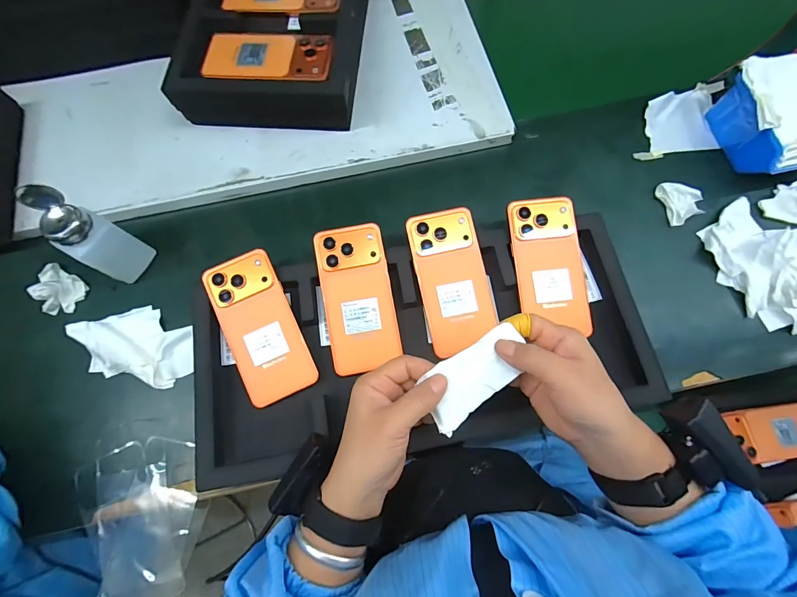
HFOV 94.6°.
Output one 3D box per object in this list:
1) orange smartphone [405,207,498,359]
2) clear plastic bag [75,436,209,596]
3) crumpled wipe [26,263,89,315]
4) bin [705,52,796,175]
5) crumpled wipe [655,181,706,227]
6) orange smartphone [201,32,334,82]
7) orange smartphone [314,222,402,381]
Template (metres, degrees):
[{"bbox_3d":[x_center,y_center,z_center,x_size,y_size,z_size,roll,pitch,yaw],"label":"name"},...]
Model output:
[{"bbox_3d":[0.061,-0.023,0.410,0.076,0.017,0.157,-12,76,-3],"label":"orange smartphone"},{"bbox_3d":[-0.258,0.230,0.380,0.114,0.018,0.156,-22,76,-6],"label":"clear plastic bag"},{"bbox_3d":[-0.415,-0.012,0.437,0.063,0.033,0.053,26,74,10],"label":"crumpled wipe"},{"bbox_3d":[0.482,-0.221,0.456,0.127,0.074,0.137,-9,71,-1],"label":"bin"},{"bbox_3d":[0.357,-0.123,0.466,0.043,0.023,0.058,-14,76,-4],"label":"crumpled wipe"},{"bbox_3d":[-0.164,-0.309,0.469,0.158,0.013,0.074,4,72,2],"label":"orange smartphone"},{"bbox_3d":[-0.045,-0.003,0.405,0.076,0.017,0.157,-10,76,-3],"label":"orange smartphone"}]

